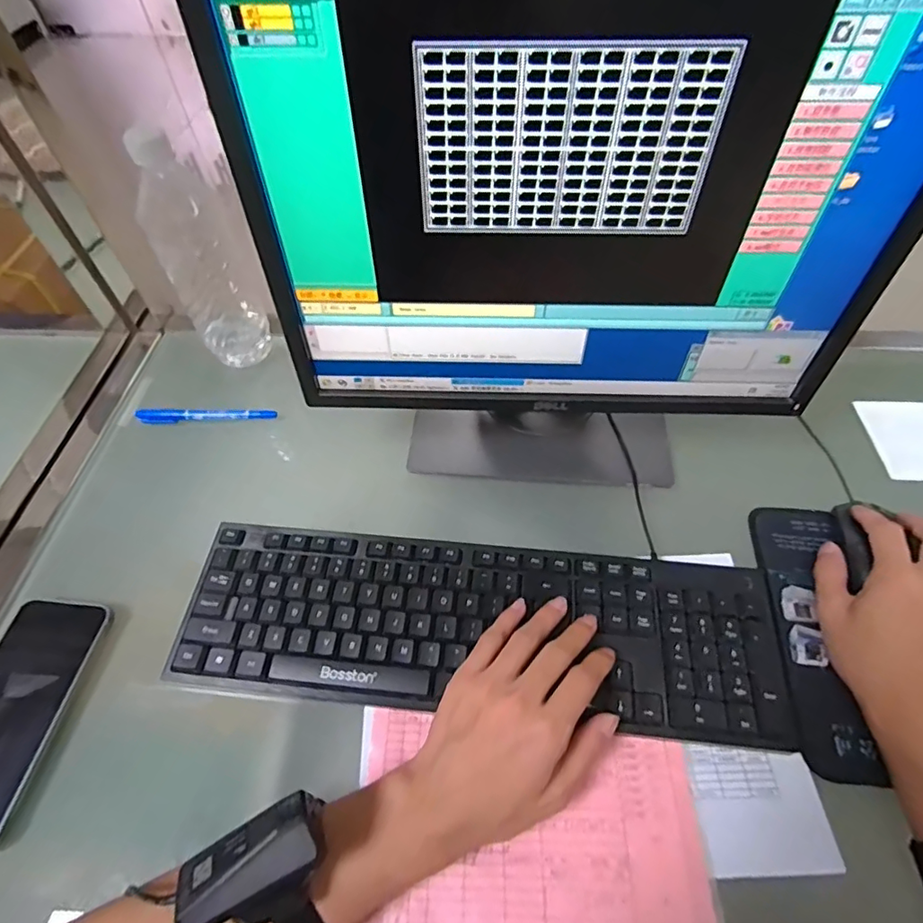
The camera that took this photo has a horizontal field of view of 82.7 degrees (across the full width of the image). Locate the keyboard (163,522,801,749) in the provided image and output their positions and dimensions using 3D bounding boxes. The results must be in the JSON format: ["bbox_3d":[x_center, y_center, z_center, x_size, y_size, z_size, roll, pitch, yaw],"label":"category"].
[{"bbox_3d":[0.011,0.120,0.390,0.425,0.017,0.122,4,55,4],"label":"keyboard"}]

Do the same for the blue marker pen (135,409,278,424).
[{"bbox_3d":[-0.261,-0.046,0.535,0.135,0.015,0.014,-3,54,0],"label":"blue marker pen"}]

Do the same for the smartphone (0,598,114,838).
[{"bbox_3d":[-0.323,0.179,0.377,0.079,0.016,0.157,5,55,5],"label":"smartphone"}]

